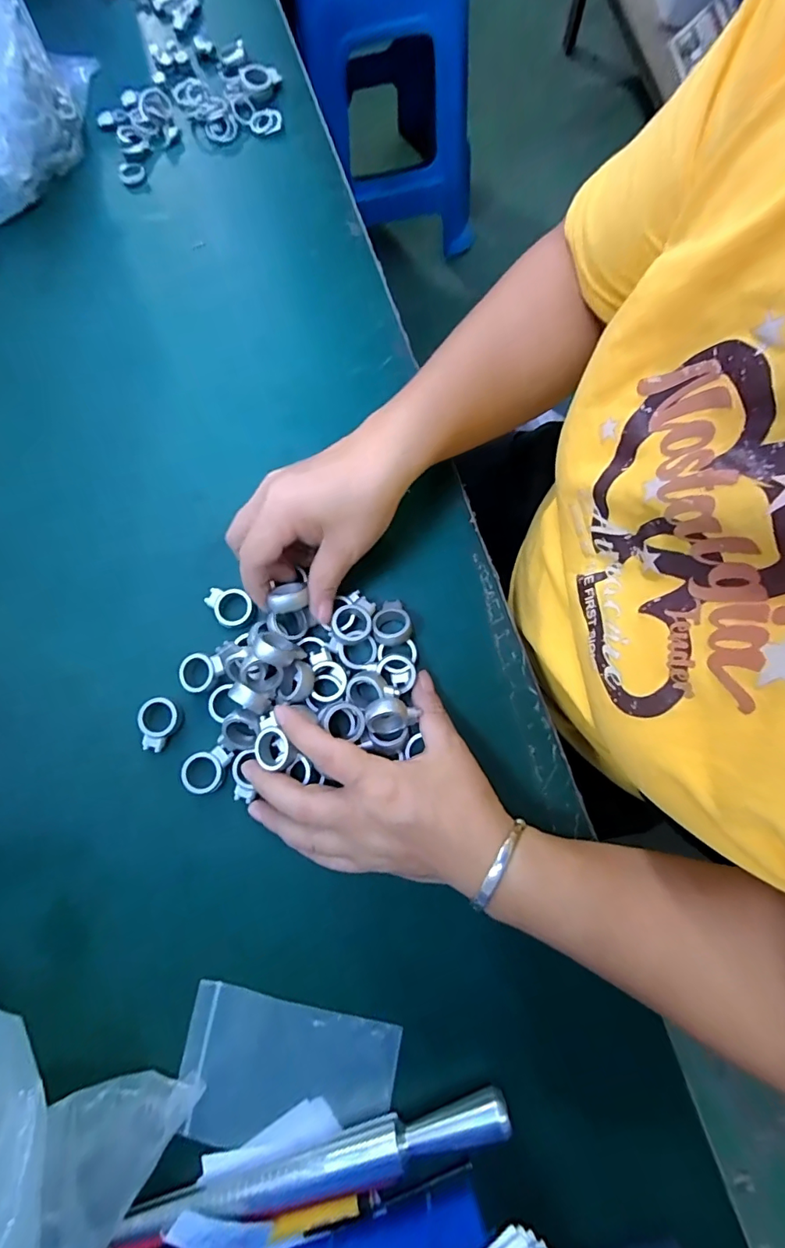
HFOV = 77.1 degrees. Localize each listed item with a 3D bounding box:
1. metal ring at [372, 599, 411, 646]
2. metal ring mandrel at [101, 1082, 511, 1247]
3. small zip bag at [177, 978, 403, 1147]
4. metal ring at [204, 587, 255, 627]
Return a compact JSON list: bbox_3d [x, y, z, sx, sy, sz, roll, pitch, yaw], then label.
[{"bbox_3d":[-0.001,-0.001,0.332,0.025,0.020,0.032,-3,79,-1],"label":"metal ring"},{"bbox_3d":[-0.039,0.300,0.270,0.211,0.023,0.022,-16,80,-4],"label":"metal ring mandrel"},{"bbox_3d":[-0.062,0.263,0.287,0.122,0.004,0.076,11,79,1],"label":"small zip bag"},{"bbox_3d":[-0.111,-0.013,0.337,0.037,0.010,0.025,32,80,5],"label":"metal ring"}]

